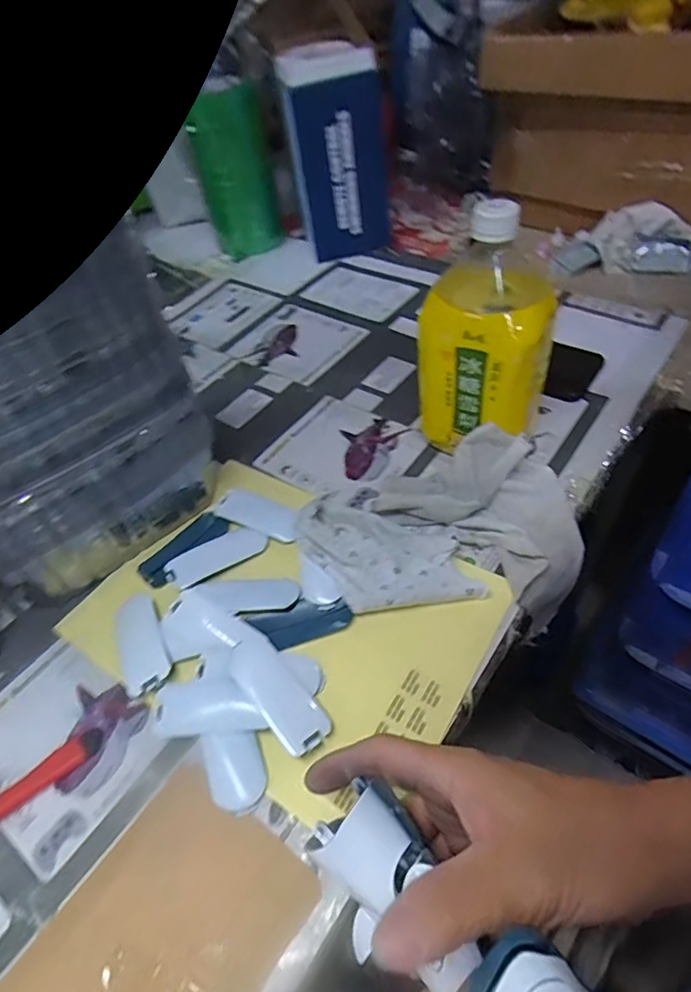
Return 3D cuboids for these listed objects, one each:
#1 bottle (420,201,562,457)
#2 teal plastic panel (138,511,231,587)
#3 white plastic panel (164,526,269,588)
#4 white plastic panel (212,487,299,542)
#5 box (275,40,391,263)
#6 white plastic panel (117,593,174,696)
[{"bbox_3d":[0.114,-0.120,0.436,0.095,0.200,0.078,18,54,21],"label":"bottle"},{"bbox_3d":[-0.135,0.042,0.451,0.033,0.005,0.078,31,58,28],"label":"teal plastic panel"},{"bbox_3d":[-0.103,0.047,0.437,0.077,0.005,0.033,-28,53,-18],"label":"white plastic panel"},{"bbox_3d":[-0.072,0.015,0.462,0.077,0.005,0.032,20,54,21],"label":"white plastic panel"},{"bbox_3d":[-0.005,-0.423,0.695,0.125,0.222,0.072,-6,49,0],"label":"box"},{"bbox_3d":[-0.148,0.104,0.393,0.032,0.011,0.078,-24,51,-15],"label":"white plastic panel"}]

